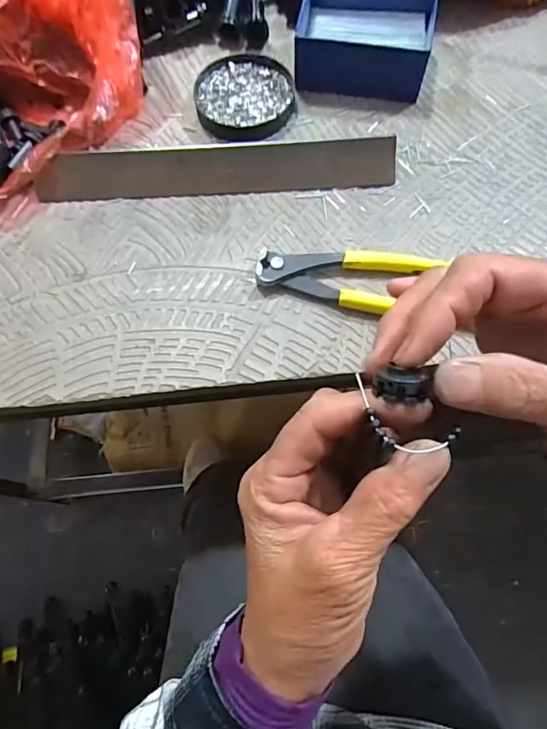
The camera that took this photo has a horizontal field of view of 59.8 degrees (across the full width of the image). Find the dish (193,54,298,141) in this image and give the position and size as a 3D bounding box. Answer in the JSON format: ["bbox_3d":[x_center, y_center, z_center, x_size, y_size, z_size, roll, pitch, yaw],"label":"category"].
[{"bbox_3d":[-0.024,-0.234,0.410,0.083,0.011,0.088,-1,69,2],"label":"dish"}]

